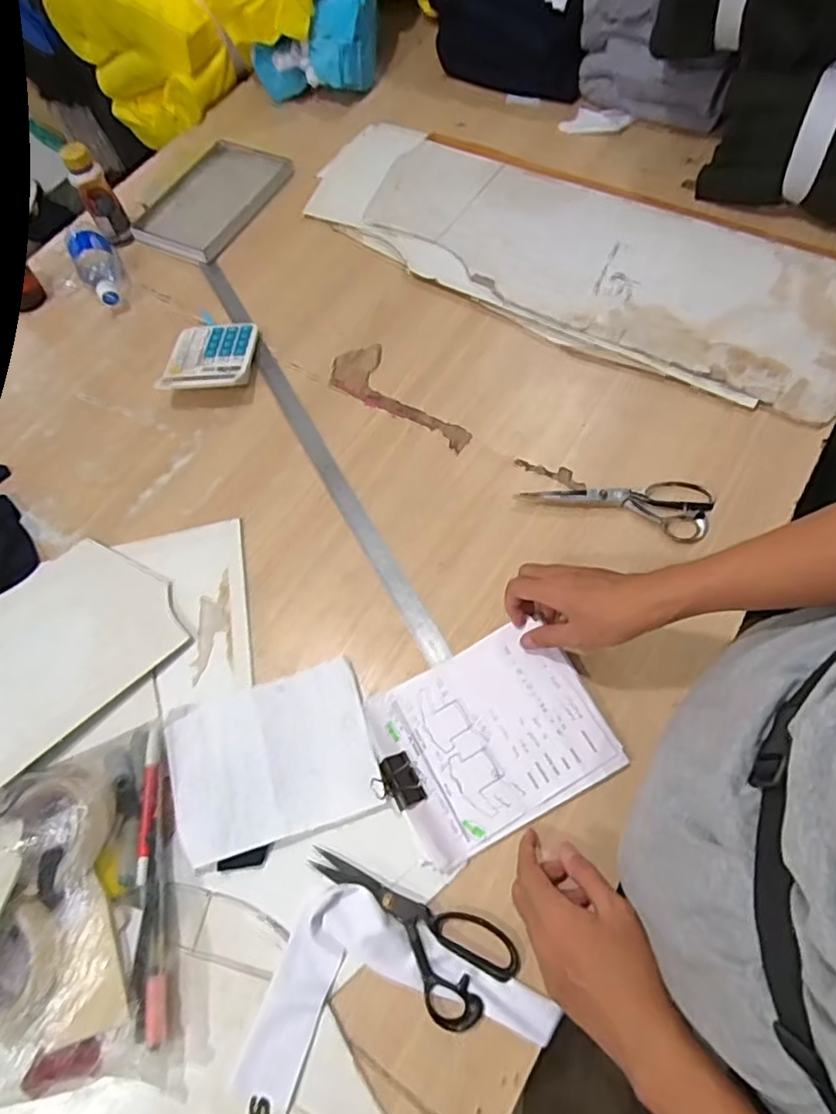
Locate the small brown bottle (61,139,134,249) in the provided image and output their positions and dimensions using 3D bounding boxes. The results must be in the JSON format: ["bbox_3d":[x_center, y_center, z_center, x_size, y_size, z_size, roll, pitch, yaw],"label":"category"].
[{"bbox_3d":[-0.500,-0.565,0.940,0.054,0.133,0.050,-29,65,-11],"label":"small brown bottle"}]

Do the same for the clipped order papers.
[{"bbox_3d":[-0.027,0.192,0.599,0.421,0.016,0.193,-6,65,0],"label":"clipped order papers"}]

